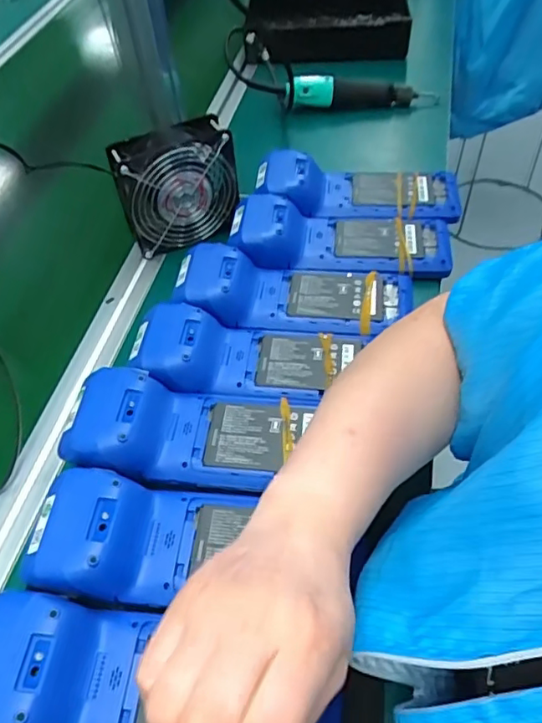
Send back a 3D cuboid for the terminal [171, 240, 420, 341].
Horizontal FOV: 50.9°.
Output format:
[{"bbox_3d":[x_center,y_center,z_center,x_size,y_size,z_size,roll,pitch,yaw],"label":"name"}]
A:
[{"bbox_3d":[0.024,-0.068,0.539,0.215,0.044,0.084,2,52,6],"label":"terminal"}]

